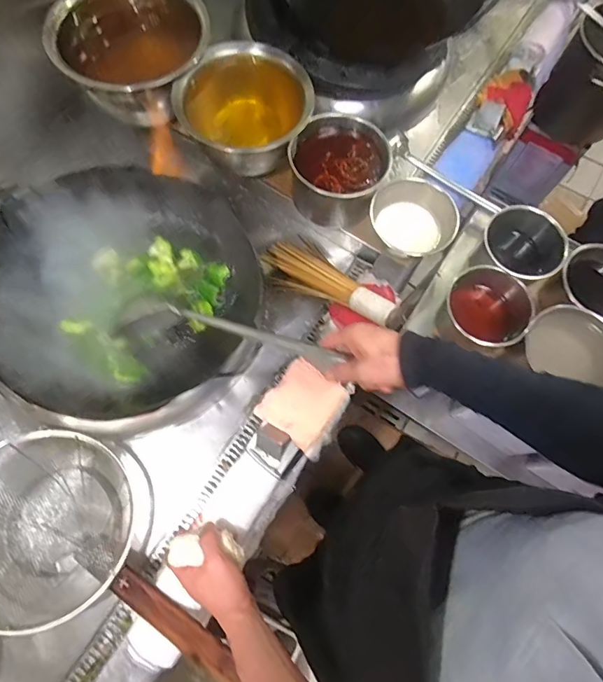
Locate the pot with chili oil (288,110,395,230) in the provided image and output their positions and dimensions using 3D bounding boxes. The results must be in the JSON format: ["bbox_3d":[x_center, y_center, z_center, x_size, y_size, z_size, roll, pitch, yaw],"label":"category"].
[{"bbox_3d":[0.071,-0.330,0.845,0.179,0.147,0.155,13,72,3],"label":"pot with chili oil"}]

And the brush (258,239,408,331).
[{"bbox_3d":[0.062,-0.113,0.824,0.310,0.042,0.098,32,73,28],"label":"brush"}]

